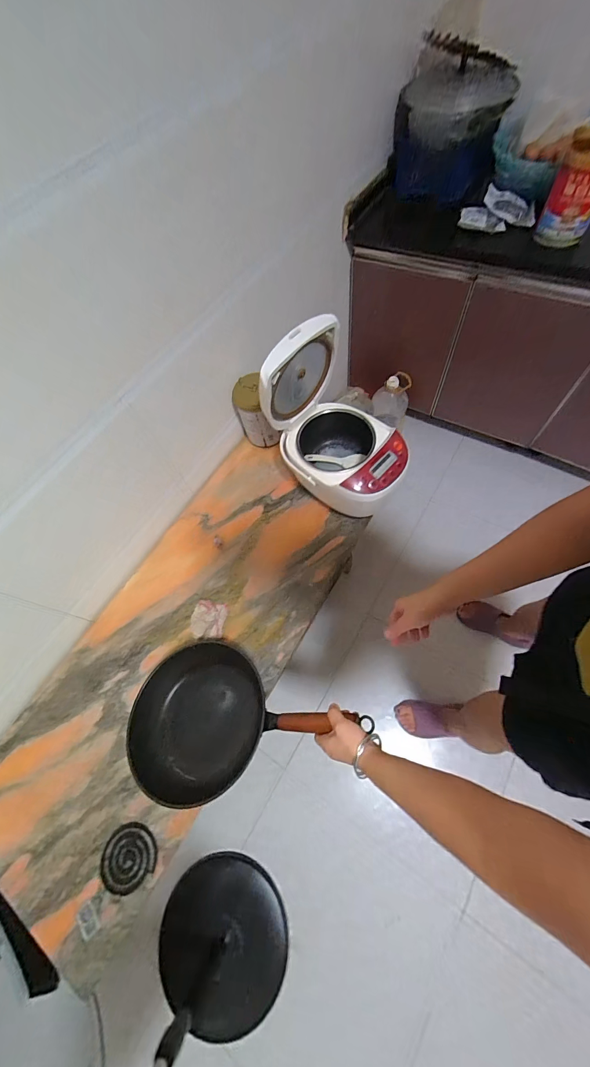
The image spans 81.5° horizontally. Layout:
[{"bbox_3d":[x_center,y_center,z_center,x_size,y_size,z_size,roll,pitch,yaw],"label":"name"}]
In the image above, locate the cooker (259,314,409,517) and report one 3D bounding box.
[{"bbox_3d":[0.126,-0.253,0.835,0.255,0.376,0.327,-38,68,-22],"label":"cooker"}]

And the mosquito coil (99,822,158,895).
[{"bbox_3d":[-0.337,0.654,0.692,0.102,0.009,0.110,-1,60,1],"label":"mosquito coil"}]

